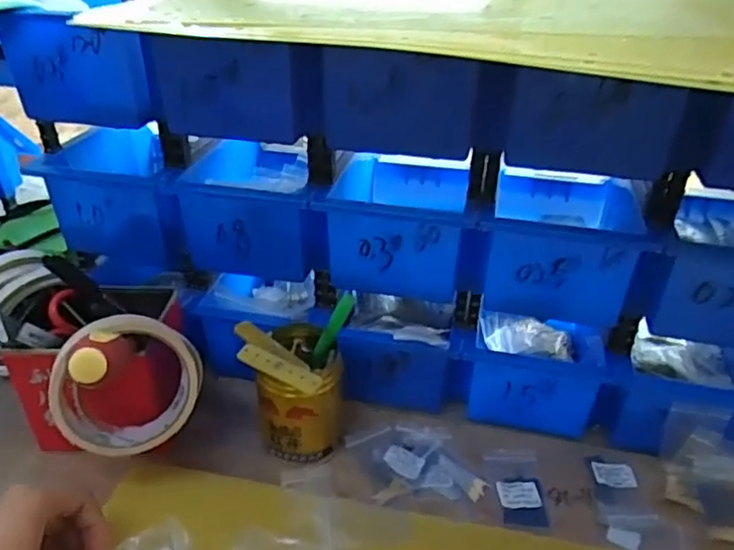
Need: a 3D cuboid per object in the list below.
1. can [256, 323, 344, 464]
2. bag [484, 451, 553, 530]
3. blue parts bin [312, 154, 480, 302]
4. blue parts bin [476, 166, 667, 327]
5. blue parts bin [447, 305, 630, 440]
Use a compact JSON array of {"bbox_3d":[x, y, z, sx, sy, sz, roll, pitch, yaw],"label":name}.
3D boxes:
[{"bbox_3d":[-0.046,0.089,0.451,0.060,0.079,0.077,8,34,9],"label":"can"},{"bbox_3d":[0.112,0.155,0.438,0.039,0.004,0.064,0,34,-2],"label":"bag"},{"bbox_3d":[0.030,-0.060,0.483,0.103,0.080,0.165,7,34,8],"label":"blue parts bin"},{"bbox_3d":[0.141,-0.040,0.456,0.103,0.074,0.163,8,34,9],"label":"blue parts bin"},{"bbox_3d":[0.139,0.060,0.511,0.123,0.077,0.136,7,34,9],"label":"blue parts bin"}]

